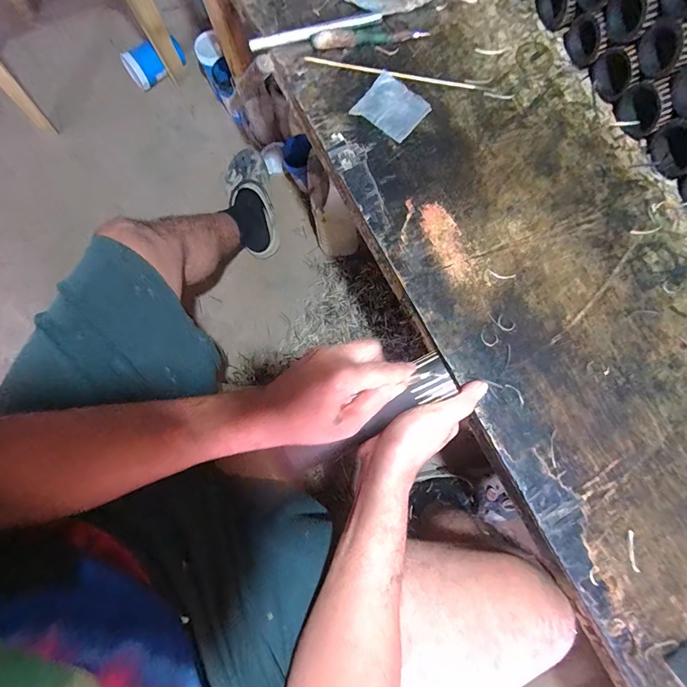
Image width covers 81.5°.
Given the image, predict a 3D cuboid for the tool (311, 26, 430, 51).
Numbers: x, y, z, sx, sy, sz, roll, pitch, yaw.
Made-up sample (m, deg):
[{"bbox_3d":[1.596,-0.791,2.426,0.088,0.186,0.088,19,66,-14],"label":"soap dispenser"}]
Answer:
[{"bbox_3d":[0.031,-0.364,0.472,0.134,0.012,0.020,-11,79,-2],"label":"tool"}]

